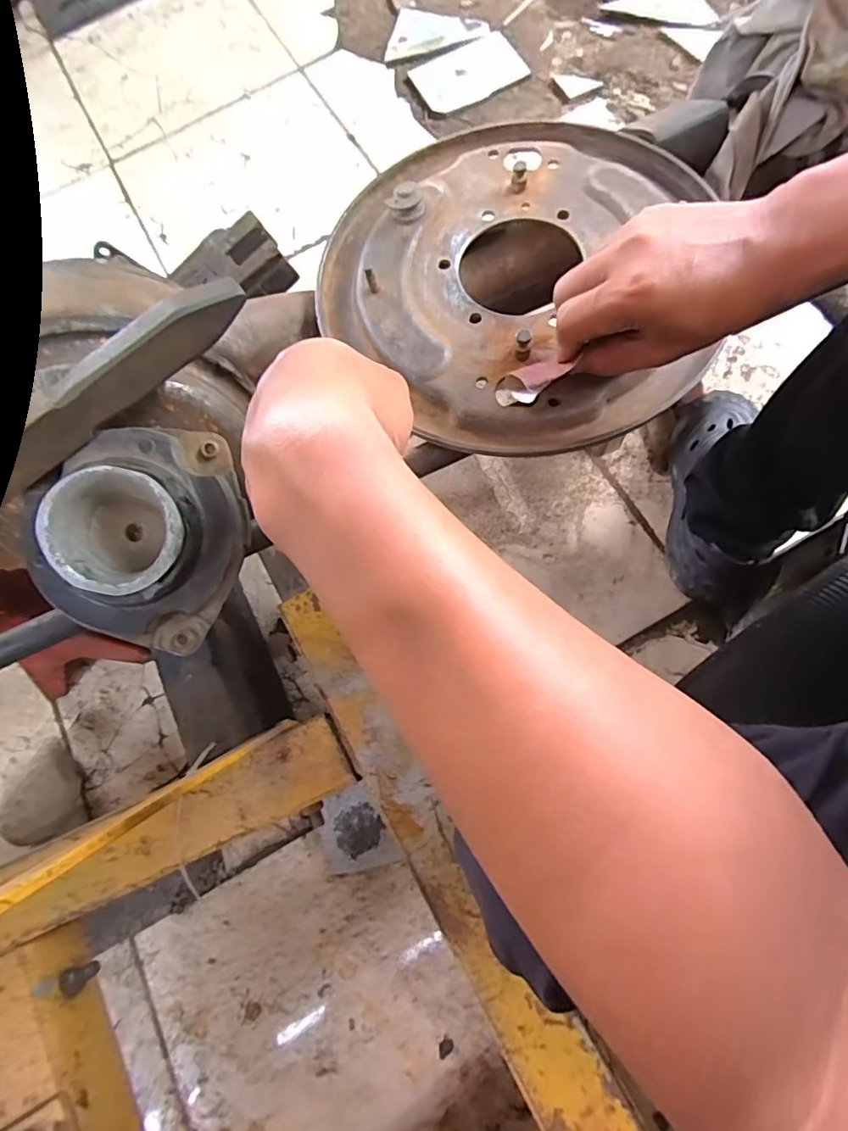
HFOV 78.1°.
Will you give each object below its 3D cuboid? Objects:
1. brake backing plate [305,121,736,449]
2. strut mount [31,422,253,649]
[{"bbox_3d":[0.059,-0.219,0.391,0.269,0.030,0.290,0,75,2],"label":"brake backing plate"},{"bbox_3d":[-0.168,-0.020,0.327,0.104,0.055,0.131,22,87,-8],"label":"strut mount"}]

